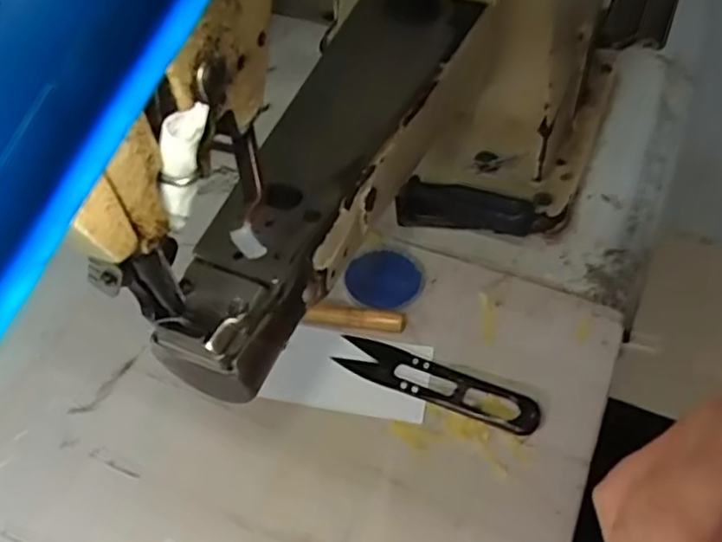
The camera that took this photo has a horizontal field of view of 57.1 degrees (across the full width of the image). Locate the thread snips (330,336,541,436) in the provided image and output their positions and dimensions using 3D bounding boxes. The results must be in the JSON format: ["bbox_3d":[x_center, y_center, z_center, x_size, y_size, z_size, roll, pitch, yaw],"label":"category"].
[{"bbox_3d":[0.043,0.063,0.377,0.116,0.012,0.026,18,56,14],"label":"thread snips"}]

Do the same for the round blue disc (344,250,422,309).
[{"bbox_3d":[0.015,0.004,0.424,0.044,0.009,0.044,-1,54,1],"label":"round blue disc"}]

